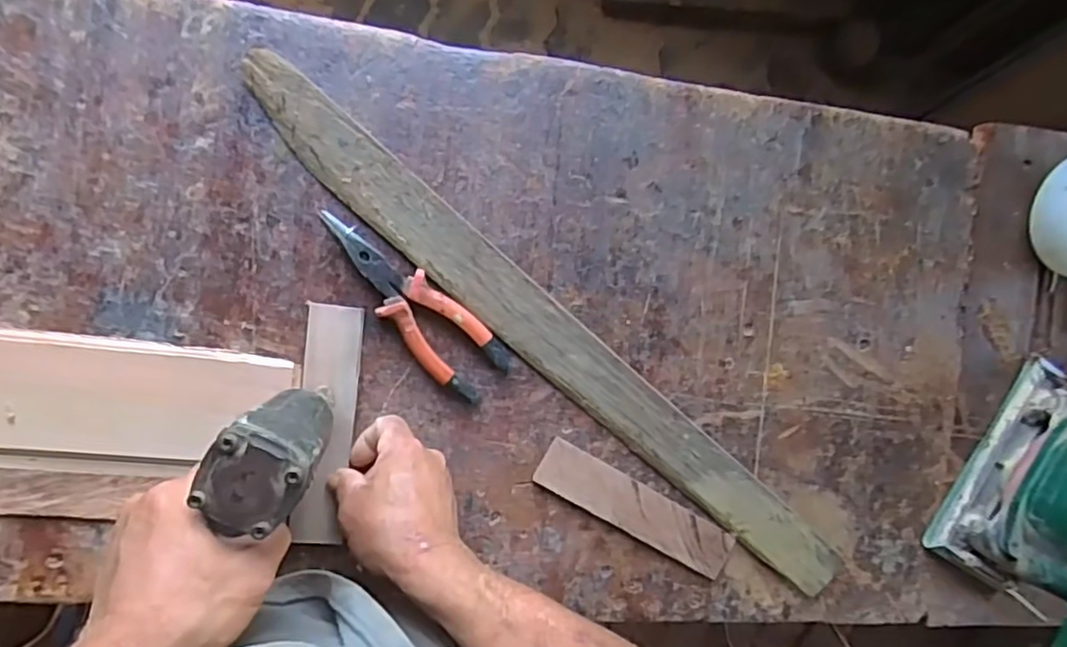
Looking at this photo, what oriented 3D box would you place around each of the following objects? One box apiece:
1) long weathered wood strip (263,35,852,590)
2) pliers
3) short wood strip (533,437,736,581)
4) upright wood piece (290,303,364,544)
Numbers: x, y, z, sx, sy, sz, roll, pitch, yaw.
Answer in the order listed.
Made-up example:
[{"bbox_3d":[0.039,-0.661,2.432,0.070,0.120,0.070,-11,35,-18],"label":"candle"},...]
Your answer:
[{"bbox_3d":[0.025,0.022,0.541,0.636,0.017,0.053,41,86,-9],"label":"long weathered wood strip"},{"bbox_3d":[-0.097,-0.016,0.518,0.055,0.021,0.182,-44,98,-4],"label":"pliers"},{"bbox_3d":[0.091,0.163,0.563,0.190,0.009,0.043,31,88,-9],"label":"short wood strip"},{"bbox_3d":[-0.166,0.082,0.516,0.042,0.009,0.190,6,92,-9],"label":"upright wood piece"}]

